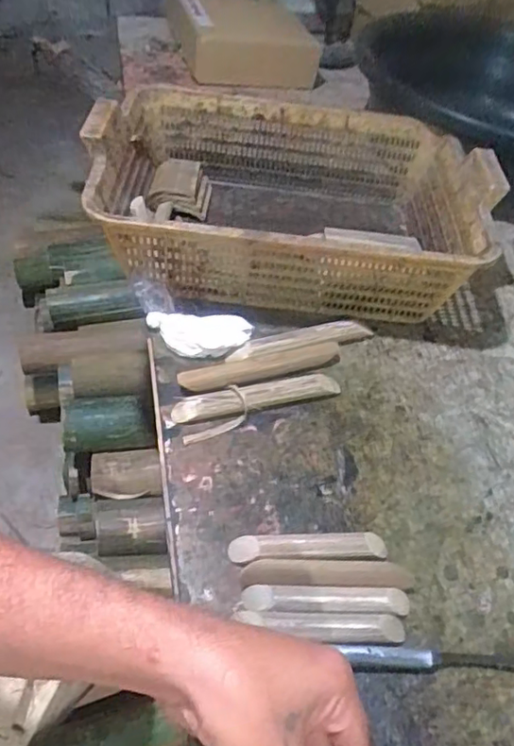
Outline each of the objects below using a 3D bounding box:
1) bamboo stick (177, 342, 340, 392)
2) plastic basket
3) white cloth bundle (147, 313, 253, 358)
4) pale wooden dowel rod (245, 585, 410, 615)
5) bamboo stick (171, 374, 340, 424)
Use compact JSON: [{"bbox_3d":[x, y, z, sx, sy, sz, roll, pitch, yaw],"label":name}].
[{"bbox_3d":[0.007,-0.006,0.552,0.157,0.008,0.026,-11,49,-17],"label":"bamboo stick"},{"bbox_3d":[0.044,-0.191,0.650,0.397,0.130,0.287,4,47,-8],"label":"plastic basket"},{"bbox_3d":[-0.055,-0.036,0.562,0.096,0.015,0.048,6,47,-6],"label":"white cloth bundle"},{"bbox_3d":[0.048,0.160,0.416,0.115,0.014,0.018,3,47,-5],"label":"pale wooden dowel rod"},{"bbox_3d":[0.001,0.020,0.522,0.150,0.012,0.024,-10,49,-16],"label":"bamboo stick"}]

